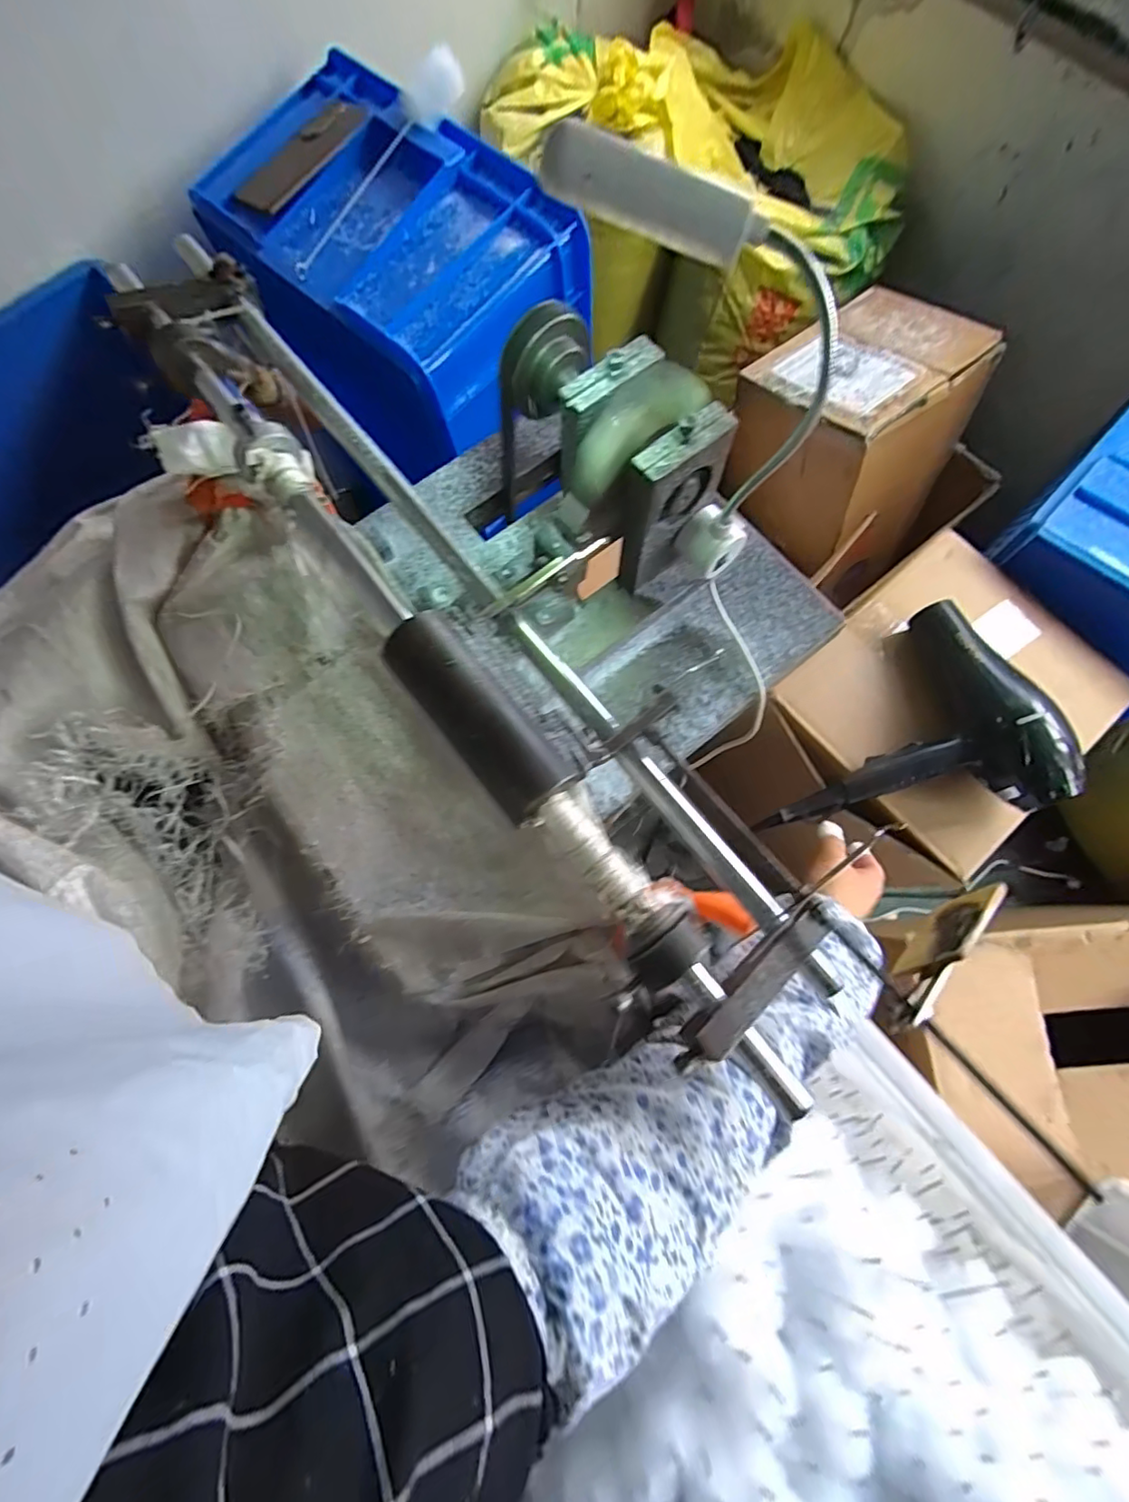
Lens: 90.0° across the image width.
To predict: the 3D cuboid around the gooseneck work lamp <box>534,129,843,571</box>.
[{"bbox_3d":[0.062,-0.182,0.305,0.130,0.223,0.033,19,76,7],"label":"gooseneck work lamp"}]

